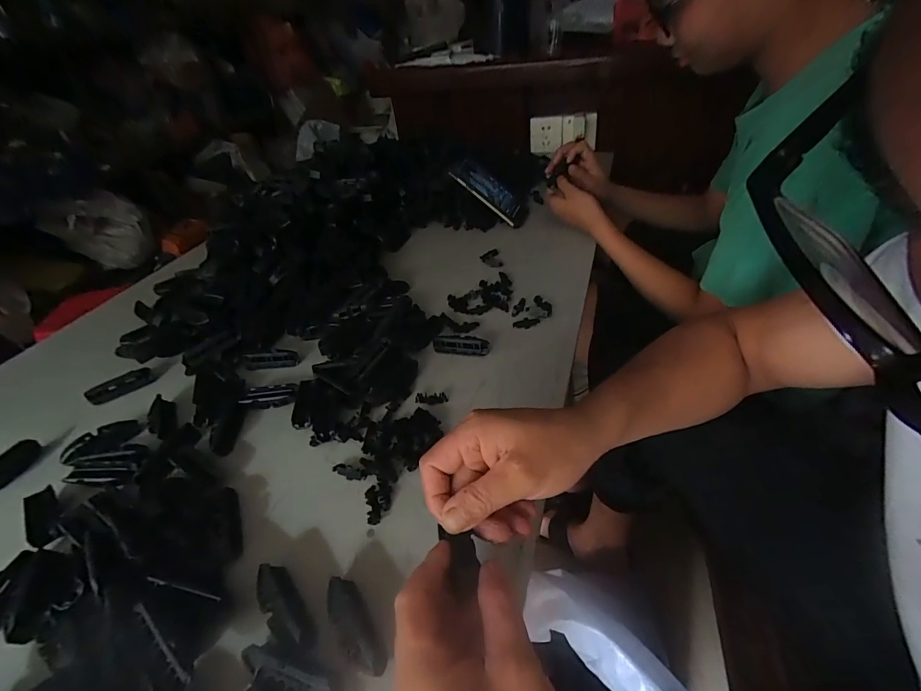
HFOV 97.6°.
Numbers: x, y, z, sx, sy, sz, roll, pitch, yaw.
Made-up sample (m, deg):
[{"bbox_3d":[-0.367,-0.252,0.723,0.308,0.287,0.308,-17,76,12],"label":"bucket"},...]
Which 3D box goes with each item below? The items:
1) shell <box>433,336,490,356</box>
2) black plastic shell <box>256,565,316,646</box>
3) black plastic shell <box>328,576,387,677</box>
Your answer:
[{"bbox_3d":[0.001,-0.001,0.508,0.069,0.019,0.016,4,42,13],"label":"shell"},{"bbox_3d":[-0.133,0.194,0.301,0.024,0.015,0.067,-35,47,-28],"label":"black plastic shell"},{"bbox_3d":[-0.075,0.197,0.284,0.025,0.021,0.068,-29,45,-23],"label":"black plastic shell"}]

